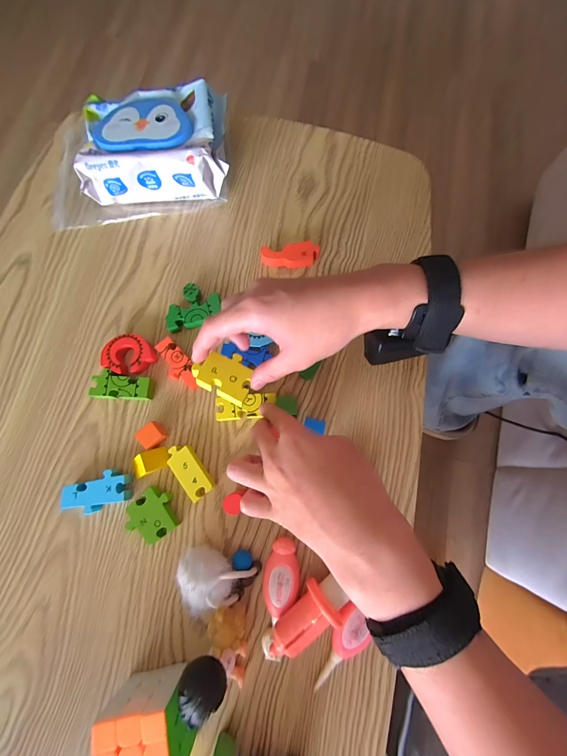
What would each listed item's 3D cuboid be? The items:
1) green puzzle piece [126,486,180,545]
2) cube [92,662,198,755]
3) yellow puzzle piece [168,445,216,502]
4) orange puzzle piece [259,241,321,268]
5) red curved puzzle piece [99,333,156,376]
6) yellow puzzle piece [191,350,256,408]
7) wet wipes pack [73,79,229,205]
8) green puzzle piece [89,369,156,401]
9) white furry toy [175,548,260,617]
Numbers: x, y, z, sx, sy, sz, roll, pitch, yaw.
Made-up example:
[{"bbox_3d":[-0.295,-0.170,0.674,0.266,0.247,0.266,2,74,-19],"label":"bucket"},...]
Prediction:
[{"bbox_3d":[-0.126,0.135,0.310,0.045,0.019,0.044,44,82,11],"label":"green puzzle piece"},{"bbox_3d":[-0.105,0.281,0.251,0.064,0.061,0.058,-11,76,-1],"label":"cube"},{"bbox_3d":[-0.095,0.094,0.319,0.026,0.018,0.056,-36,78,-7],"label":"yellow puzzle piece"},{"bbox_3d":[0.008,-0.144,0.371,0.068,0.019,0.024,-8,76,0],"label":"orange puzzle piece"},{"bbox_3d":[-0.170,-0.025,0.350,0.053,0.017,0.046,24,78,7],"label":"red curved puzzle piece"},{"bbox_3d":[-0.054,-0.004,0.290,0.053,0.010,0.042,25,79,8],"label":"yellow puzzle piece"},{"bbox_3d":[-0.155,-0.282,0.387,0.168,0.071,0.110,-1,76,2],"label":"wet wipes pack"},{"bbox_3d":[-0.174,0.009,0.342,0.064,0.016,0.029,3,77,3],"label":"green puzzle piece"},{"bbox_3d":[-0.062,0.183,0.283,0.066,0.045,0.044,22,78,7],"label":"white furry toy"}]

